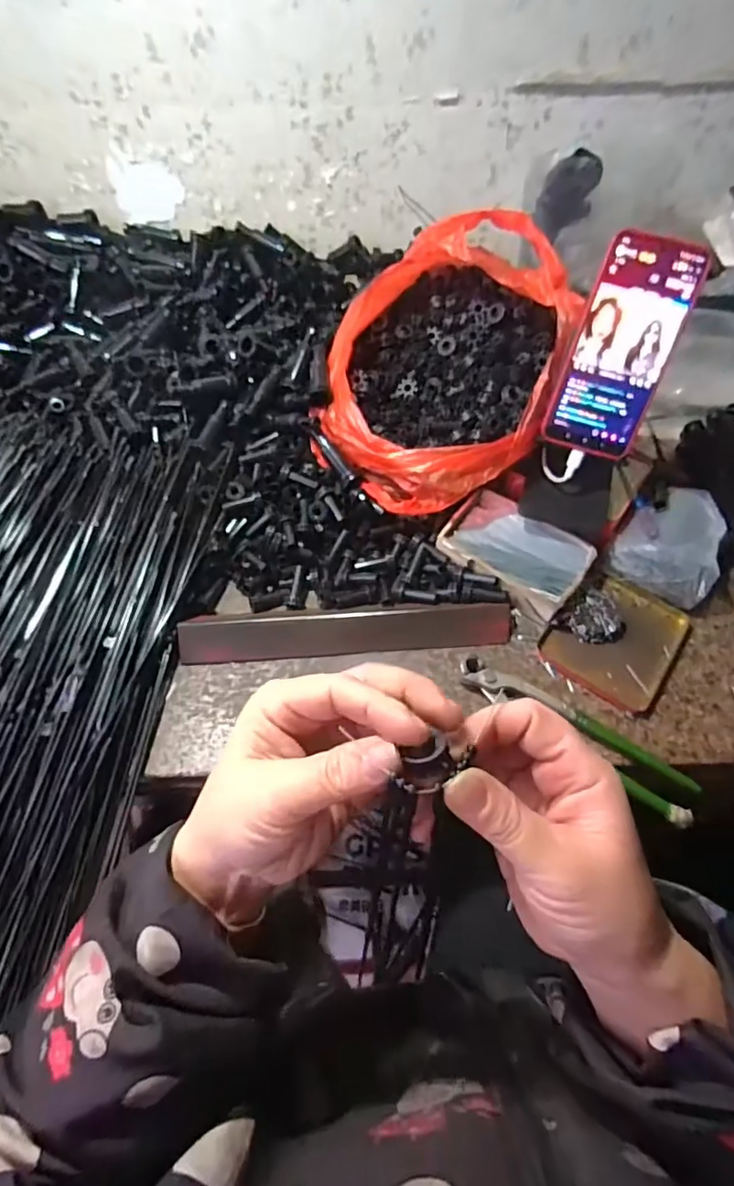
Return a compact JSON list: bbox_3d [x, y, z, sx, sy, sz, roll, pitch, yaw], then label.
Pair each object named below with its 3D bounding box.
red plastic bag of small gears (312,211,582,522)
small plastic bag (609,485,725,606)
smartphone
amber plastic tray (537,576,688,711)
[{"bbox_3d":[0.068,-0.216,0.524,0.216,0.143,0.243,3,58,0],"label":"red plastic bag of small gears"},{"bbox_3d":[0.290,-0.050,0.535,0.087,0.047,0.106,27,61,15],"label":"small plastic bag"},{"bbox_3d":[0.207,-0.198,0.457,0.079,0.161,0.011,20,26,11],"label":"smartphone"},{"bbox_3d":[0.224,0.040,0.505,0.096,0.008,0.120,34,63,18],"label":"amber plastic tray"}]

